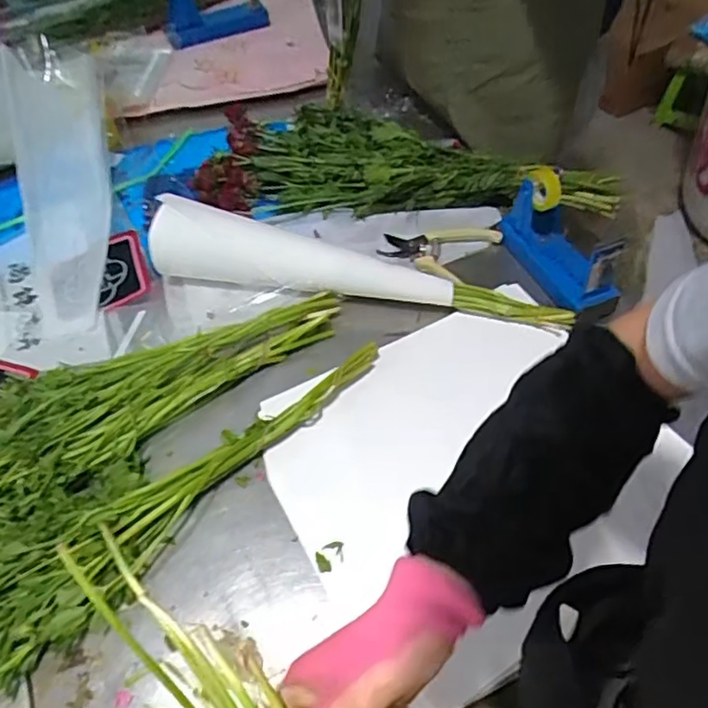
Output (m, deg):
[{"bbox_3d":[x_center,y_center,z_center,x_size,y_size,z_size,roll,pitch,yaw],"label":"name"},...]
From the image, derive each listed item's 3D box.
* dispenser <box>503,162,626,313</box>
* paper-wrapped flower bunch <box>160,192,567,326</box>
[{"bbox_3d":[0.269,-0.151,0.811,0.074,0.101,0.193,-16,55,-7],"label":"dispenser"},{"bbox_3d":[-0.001,-0.126,0.811,0.544,0.088,0.086,7,55,9],"label":"paper-wrapped flower bunch"}]

